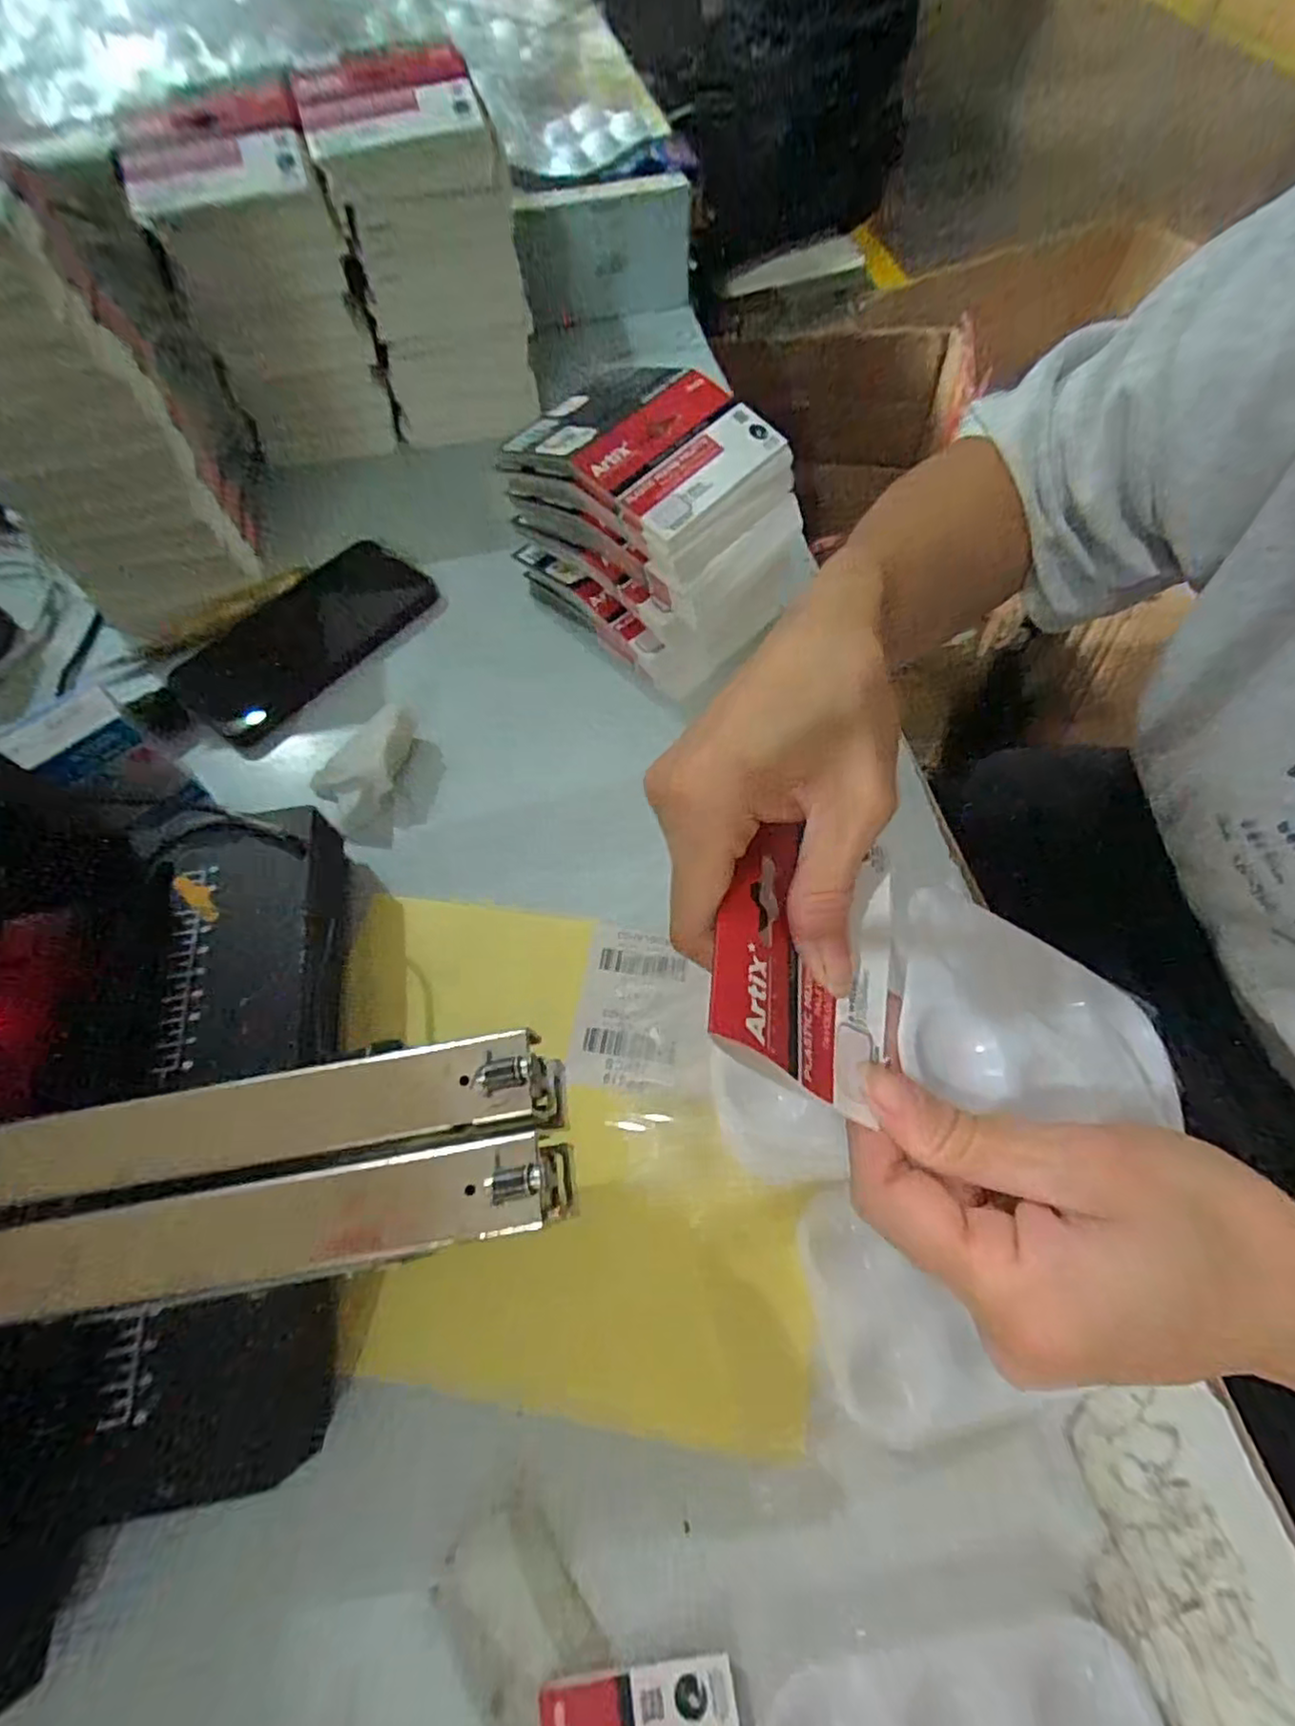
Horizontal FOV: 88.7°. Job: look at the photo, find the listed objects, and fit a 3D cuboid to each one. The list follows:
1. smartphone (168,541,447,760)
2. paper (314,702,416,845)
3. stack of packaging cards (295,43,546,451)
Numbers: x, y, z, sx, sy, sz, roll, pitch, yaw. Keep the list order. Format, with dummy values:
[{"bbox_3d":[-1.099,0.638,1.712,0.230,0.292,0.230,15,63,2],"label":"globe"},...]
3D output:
[{"bbox_3d":[-0.218,-0.146,0.428,0.085,0.015,0.165,41,75,8],"label":"smartphone"},{"bbox_3d":[-0.161,-0.054,0.374,0.049,0.025,0.081,9,63,5],"label":"paper"},{"bbox_3d":[-0.140,-0.397,0.449,0.106,0.181,0.062,-1,63,0],"label":"stack of packaging cards"}]

